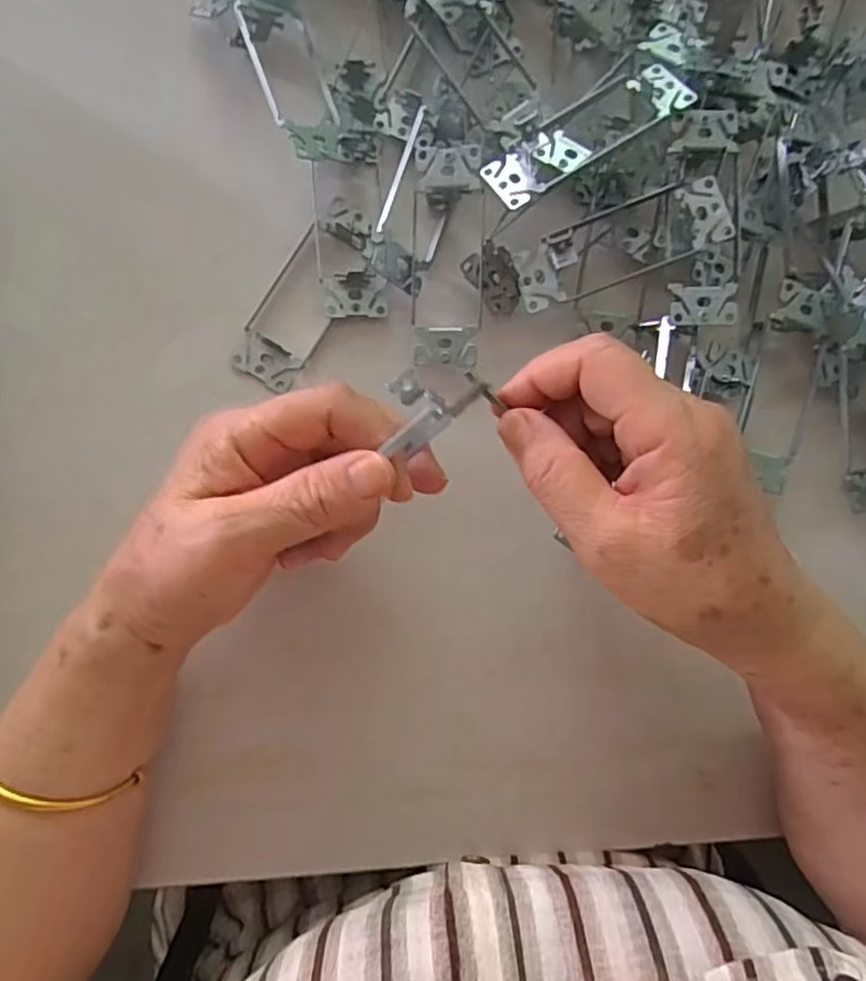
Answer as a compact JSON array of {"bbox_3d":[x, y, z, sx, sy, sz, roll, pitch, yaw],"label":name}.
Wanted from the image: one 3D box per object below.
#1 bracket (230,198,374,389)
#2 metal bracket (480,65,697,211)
[{"bbox_3d":[-0.065,-0.102,0.337,0.036,0.009,0.104,30,86,-2],"label":"bracket"},{"bbox_3d":[0.075,-0.178,0.323,0.104,0.018,0.035,-31,90,-5],"label":"metal bracket"}]

